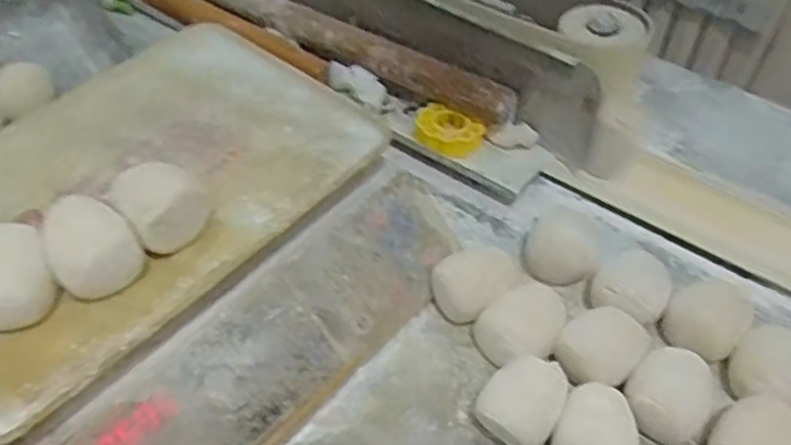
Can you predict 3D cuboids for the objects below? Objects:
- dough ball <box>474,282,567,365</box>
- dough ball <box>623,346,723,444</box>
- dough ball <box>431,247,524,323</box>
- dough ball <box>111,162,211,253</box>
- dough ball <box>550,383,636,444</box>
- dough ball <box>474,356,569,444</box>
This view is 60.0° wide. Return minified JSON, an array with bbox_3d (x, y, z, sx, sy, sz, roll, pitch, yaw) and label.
[{"bbox_3d":[0.095,0.077,0.499,0.065,0.038,0.050,-23,53,-18],"label":"dough ball"},{"bbox_3d":[0.190,0.115,0.466,0.064,0.040,0.051,-36,59,-27],"label":"dough ball"},{"bbox_3d":[0.061,0.049,0.518,0.053,0.049,0.048,-27,55,-21],"label":"dough ball"},{"bbox_3d":[-0.149,-0.013,0.441,0.049,0.048,0.042,-37,59,-27],"label":"dough ball"},{"bbox_3d":[0.131,0.139,0.445,0.051,0.038,0.053,0,50,0],"label":"dough ball"},{"bbox_3d":[0.083,0.122,0.461,0.052,0.042,0.055,0,50,0],"label":"dough ball"}]

